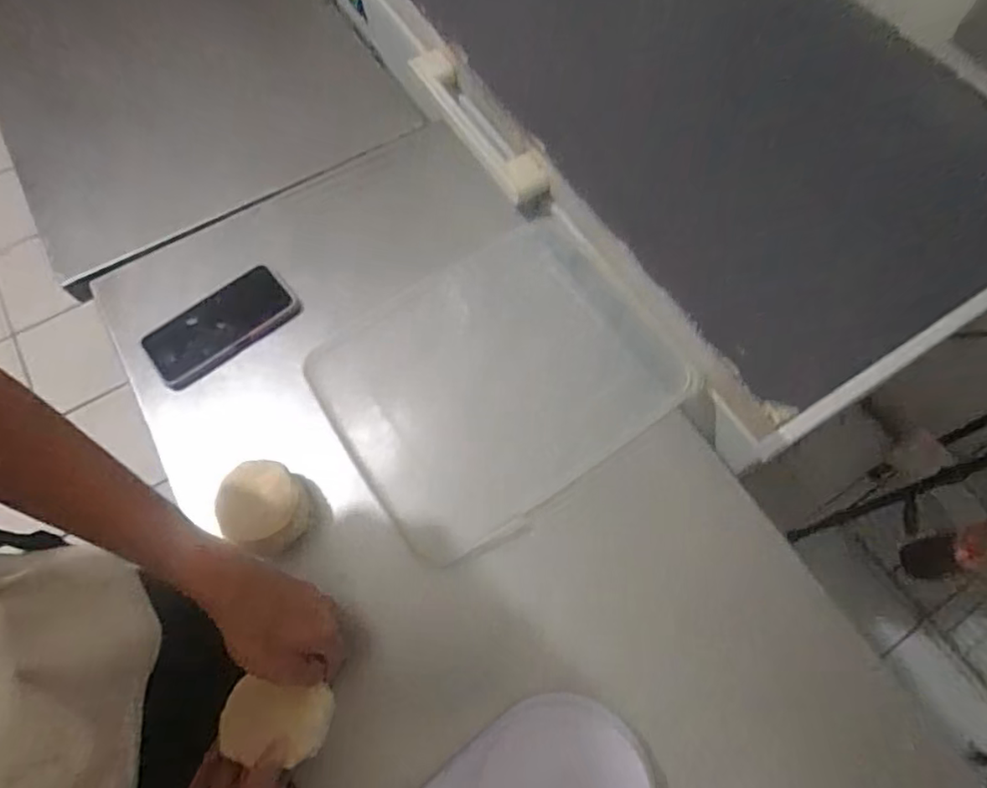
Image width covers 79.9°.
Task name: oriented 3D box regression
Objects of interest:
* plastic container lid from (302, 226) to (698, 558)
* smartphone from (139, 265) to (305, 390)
[{"bbox_3d":[0.001,-0.018,0.638,0.336,0.027,0.272,-32,69,-12],"label":"plastic container lid"},{"bbox_3d":[-0.308,-0.079,0.668,0.166,0.012,0.086,-36,70,-14],"label":"smartphone"}]

